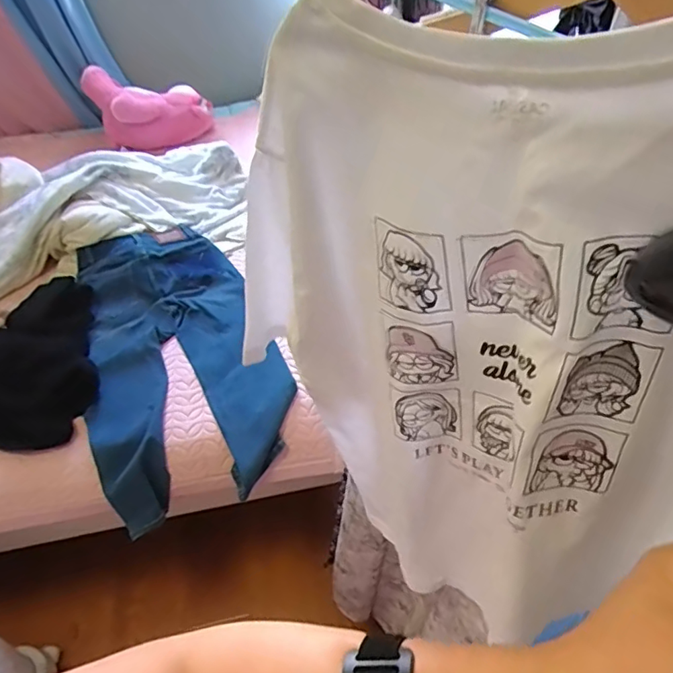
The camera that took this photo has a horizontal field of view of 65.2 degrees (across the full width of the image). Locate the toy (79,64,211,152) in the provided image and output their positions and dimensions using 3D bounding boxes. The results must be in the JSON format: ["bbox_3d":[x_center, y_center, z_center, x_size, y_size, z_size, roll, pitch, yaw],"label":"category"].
[{"bbox_3d":[-0.581,-0.716,1.659,0.339,0.215,0.187,-17,50,-15],"label":"toy"}]

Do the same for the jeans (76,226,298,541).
[{"bbox_3d":[-0.378,0.033,1.241,0.422,0.146,0.740,-18,50,-16],"label":"jeans"}]

